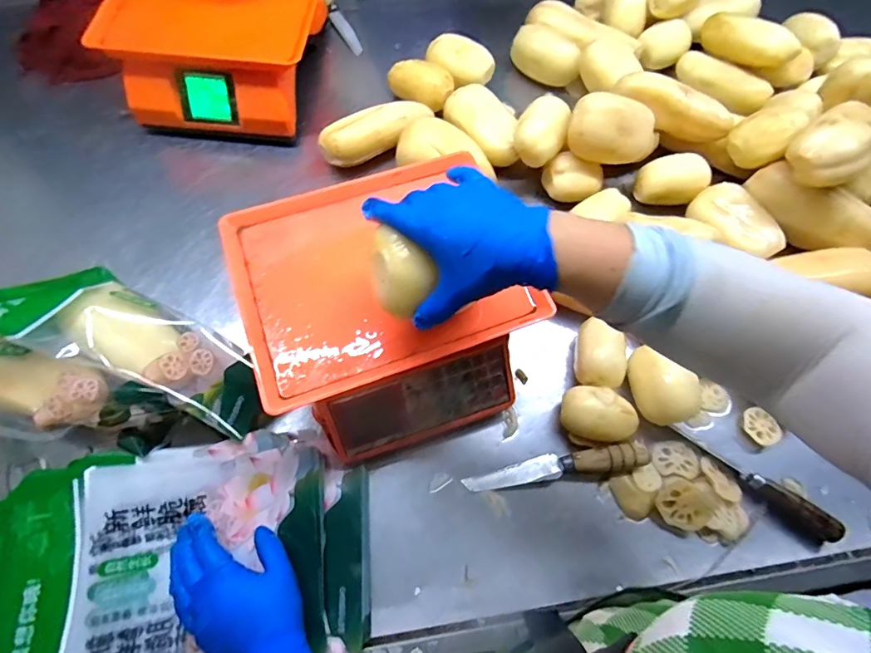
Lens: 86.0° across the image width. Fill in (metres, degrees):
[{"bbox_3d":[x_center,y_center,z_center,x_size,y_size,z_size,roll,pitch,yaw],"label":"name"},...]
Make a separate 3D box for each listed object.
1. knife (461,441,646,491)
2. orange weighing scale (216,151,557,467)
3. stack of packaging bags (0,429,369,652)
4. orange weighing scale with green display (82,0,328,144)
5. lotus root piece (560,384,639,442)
[{"bbox_3d":[0.133,0.155,0.517,0.195,0.032,0.028,-6,66,-5],"label":"knife"},{"bbox_3d":[-0.050,-0.026,0.522,0.294,0.107,0.291,-20,68,-11],"label":"orange weighing scale"},{"bbox_3d":[-0.259,0.234,0.462,0.375,0.029,0.231,-13,67,-8],"label":"stack of packaging bags"},{"bbox_3d":[-0.320,-0.397,0.695,0.272,0.145,0.202,6,66,0],"label":"orange weighing scale with green display"},{"bbox_3d":[0.183,0.101,0.533,0.078,0.048,0.058,4,66,-1],"label":"lotus root piece"}]

